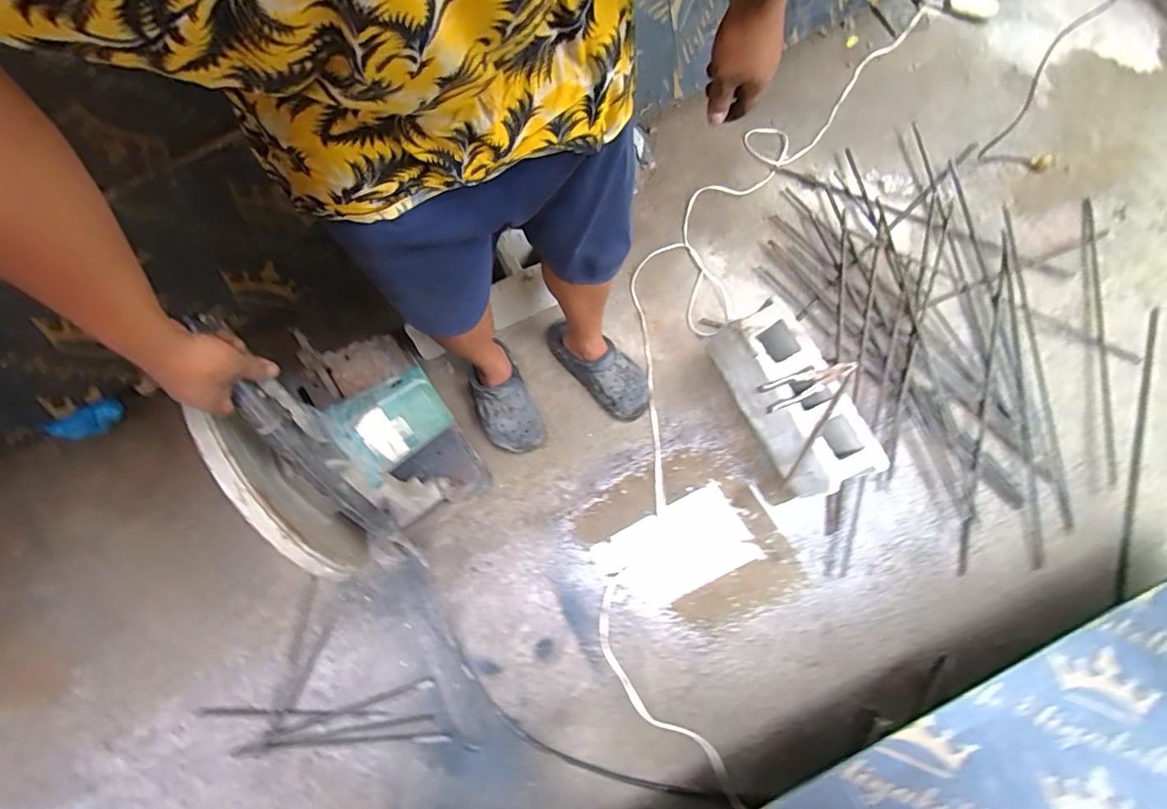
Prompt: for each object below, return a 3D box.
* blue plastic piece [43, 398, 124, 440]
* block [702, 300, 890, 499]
[{"bbox_3d":[-1.035,0.034,1.076,0.140,0.062,0.031,-28,77,-9],"label":"blue plastic piece"},{"bbox_3d":[0.428,-0.008,1.088,0.134,0.193,0.388,-26,75,-9],"label":"block"}]

